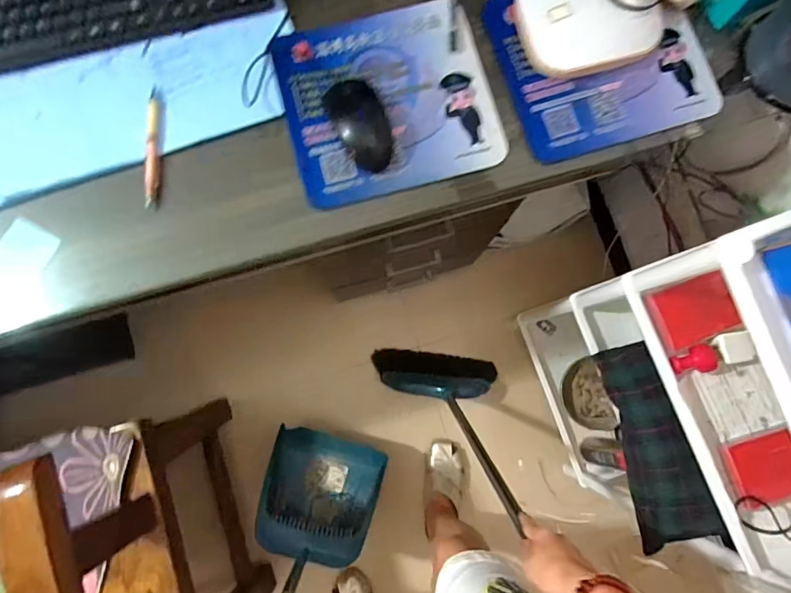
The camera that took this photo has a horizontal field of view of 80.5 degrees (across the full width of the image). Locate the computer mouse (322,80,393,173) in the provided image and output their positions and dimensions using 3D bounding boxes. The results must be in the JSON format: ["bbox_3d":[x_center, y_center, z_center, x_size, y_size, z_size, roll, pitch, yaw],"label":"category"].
[{"bbox_3d":[-0.038,-0.201,0.528,0.055,0.027,0.114,-29,83,-4],"label":"computer mouse"}]

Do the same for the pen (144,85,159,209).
[{"bbox_3d":[-0.275,-0.170,0.531,0.012,0.011,0.141,-2,82,-1],"label":"pen"}]

